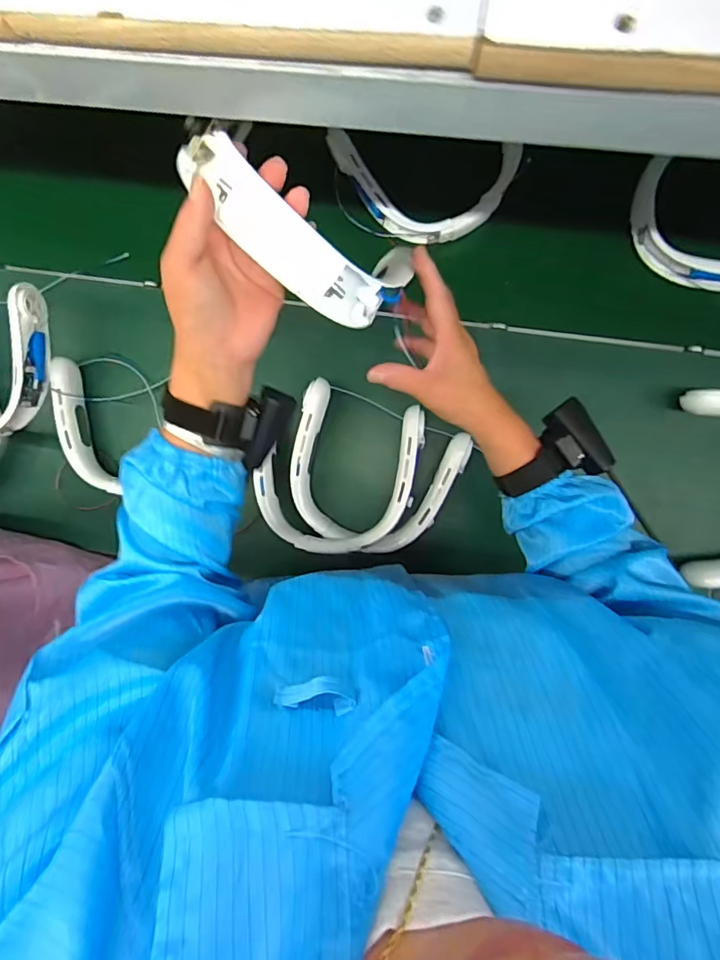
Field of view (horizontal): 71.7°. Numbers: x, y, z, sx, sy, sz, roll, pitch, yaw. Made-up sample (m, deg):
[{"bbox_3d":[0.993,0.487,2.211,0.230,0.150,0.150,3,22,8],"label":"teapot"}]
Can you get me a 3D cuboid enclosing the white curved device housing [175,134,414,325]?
[{"bbox_3d":[-0.031,-0.173,0.364,0.049,0.189,0.083,29,97,50],"label":"white curved device housing"}]

